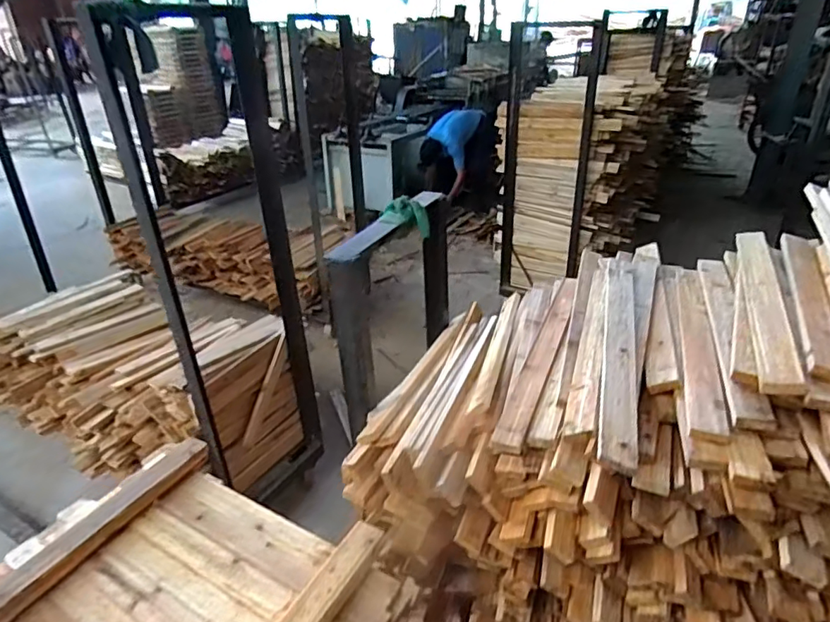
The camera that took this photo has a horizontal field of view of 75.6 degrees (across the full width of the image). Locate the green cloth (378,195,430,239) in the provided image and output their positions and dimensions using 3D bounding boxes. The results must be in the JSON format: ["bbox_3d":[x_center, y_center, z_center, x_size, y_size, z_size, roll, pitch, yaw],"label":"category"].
[{"bbox_3d":[-0.016,-0.189,1.066,0.102,0.038,0.093,17,52,-4],"label":"green cloth"}]

